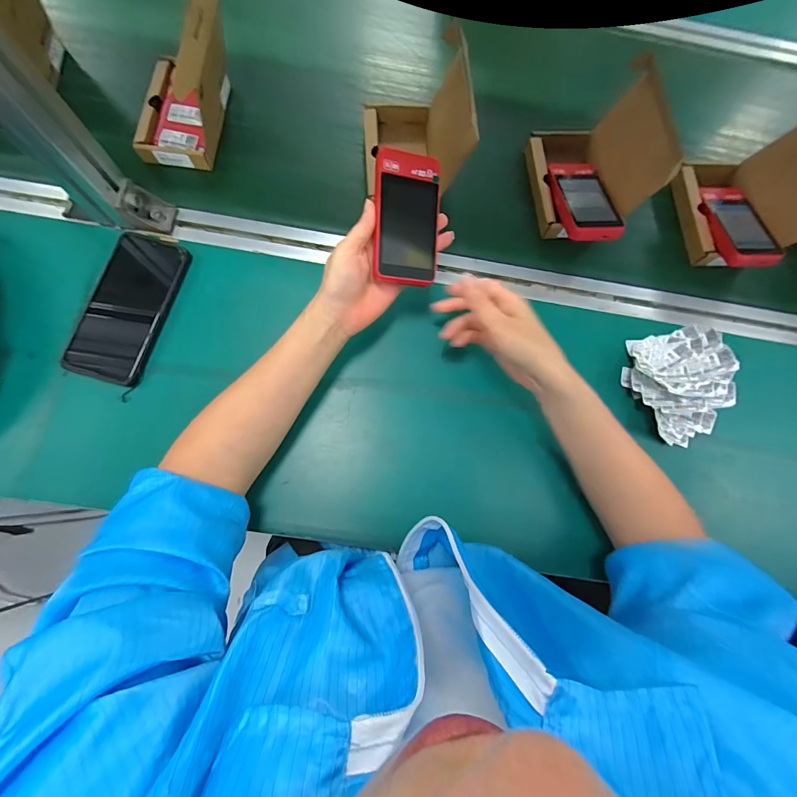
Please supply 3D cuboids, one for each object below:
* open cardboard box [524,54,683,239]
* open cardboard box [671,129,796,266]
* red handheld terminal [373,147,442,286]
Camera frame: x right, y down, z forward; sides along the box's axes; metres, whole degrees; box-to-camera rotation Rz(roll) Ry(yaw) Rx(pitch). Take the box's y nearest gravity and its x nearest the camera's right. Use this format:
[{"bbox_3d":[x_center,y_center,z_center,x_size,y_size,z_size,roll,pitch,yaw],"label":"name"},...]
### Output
[{"bbox_3d":[0.221,-0.282,0.456,0.110,0.125,0.174,-3,77,-2],"label":"open cardboard box"},{"bbox_3d":[0.431,-0.252,0.468,0.148,0.115,0.152,-16,78,-5],"label":"open cardboard box"},{"bbox_3d":[0.008,-0.172,0.373,0.061,0.013,0.118,1,93,-16],"label":"red handheld terminal"}]

